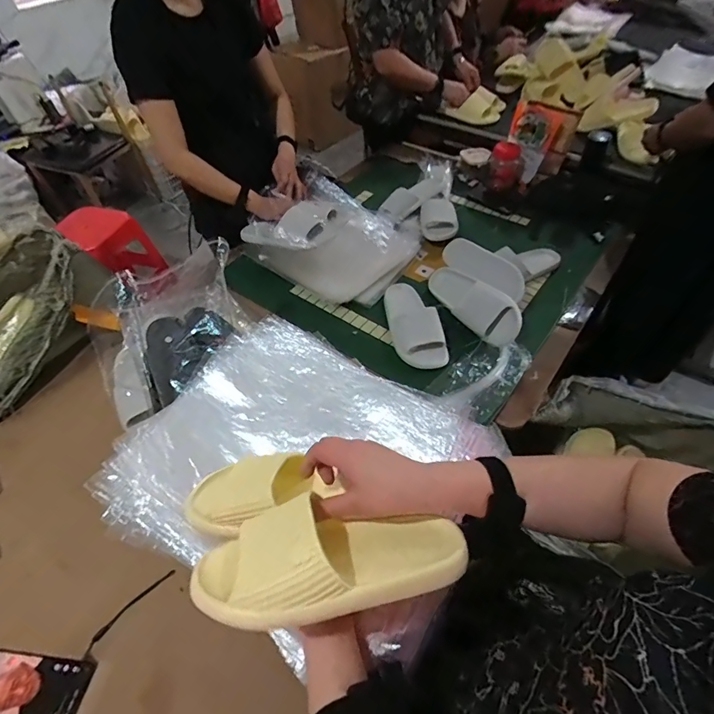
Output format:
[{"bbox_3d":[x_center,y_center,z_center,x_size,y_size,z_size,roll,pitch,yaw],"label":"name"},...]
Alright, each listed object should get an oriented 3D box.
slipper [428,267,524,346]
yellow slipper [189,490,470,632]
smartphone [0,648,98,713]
[{"bbox_3d":[0.294,-0.139,1.051,0.121,0.066,0.281,-51,54,2],"label":"slipper"},{"bbox_3d":[-0.023,0.184,0.383,0.244,0.060,0.102,-1,52,-9],"label":"yellow slipper"},{"bbox_3d":[-0.443,0.452,0.558,0.018,0.150,0.077,-13,45,24],"label":"smartphone"}]

